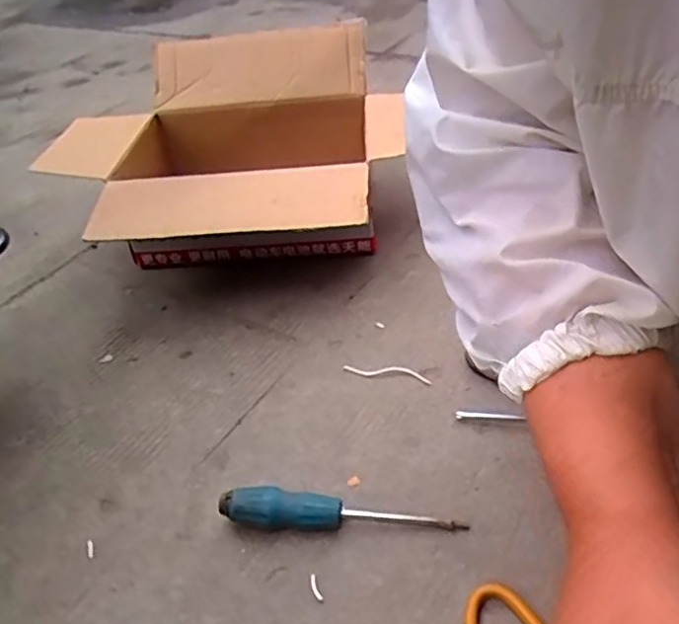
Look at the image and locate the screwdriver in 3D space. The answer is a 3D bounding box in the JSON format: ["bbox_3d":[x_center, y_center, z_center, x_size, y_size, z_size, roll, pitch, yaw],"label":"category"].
[{"bbox_3d":[0.000,0.161,0.472,0.189,0.032,0.030,0,41,7],"label":"screwdriver"}]

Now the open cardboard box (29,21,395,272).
[{"bbox_3d":[-0.150,-0.212,0.790,0.429,0.179,0.419,-1,41,6],"label":"open cardboard box"}]

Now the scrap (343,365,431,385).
[{"bbox_3d":[0.049,0.059,0.605,0.089,0.006,0.022,8,42,16],"label":"scrap"}]

